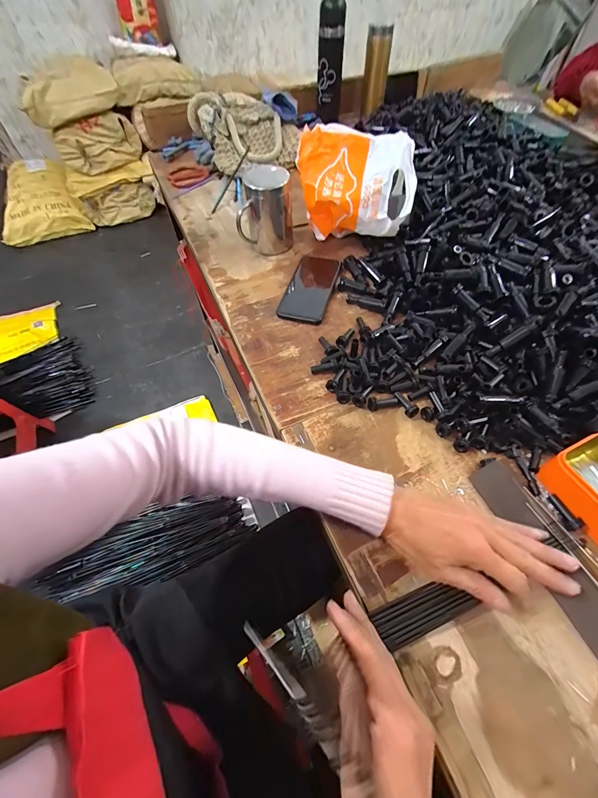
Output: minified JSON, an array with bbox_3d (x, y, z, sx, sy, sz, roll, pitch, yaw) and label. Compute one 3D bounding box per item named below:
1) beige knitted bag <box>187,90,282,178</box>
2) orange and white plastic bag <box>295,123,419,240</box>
[{"bbox_3d":[-0.139,-0.635,0.796,0.198,0.102,0.197,-23,59,-13],"label":"beige knitted bag"},{"bbox_3d":[0.096,-0.365,0.591,0.197,0.137,0.118,7,58,6],"label":"orange and white plastic bag"}]

